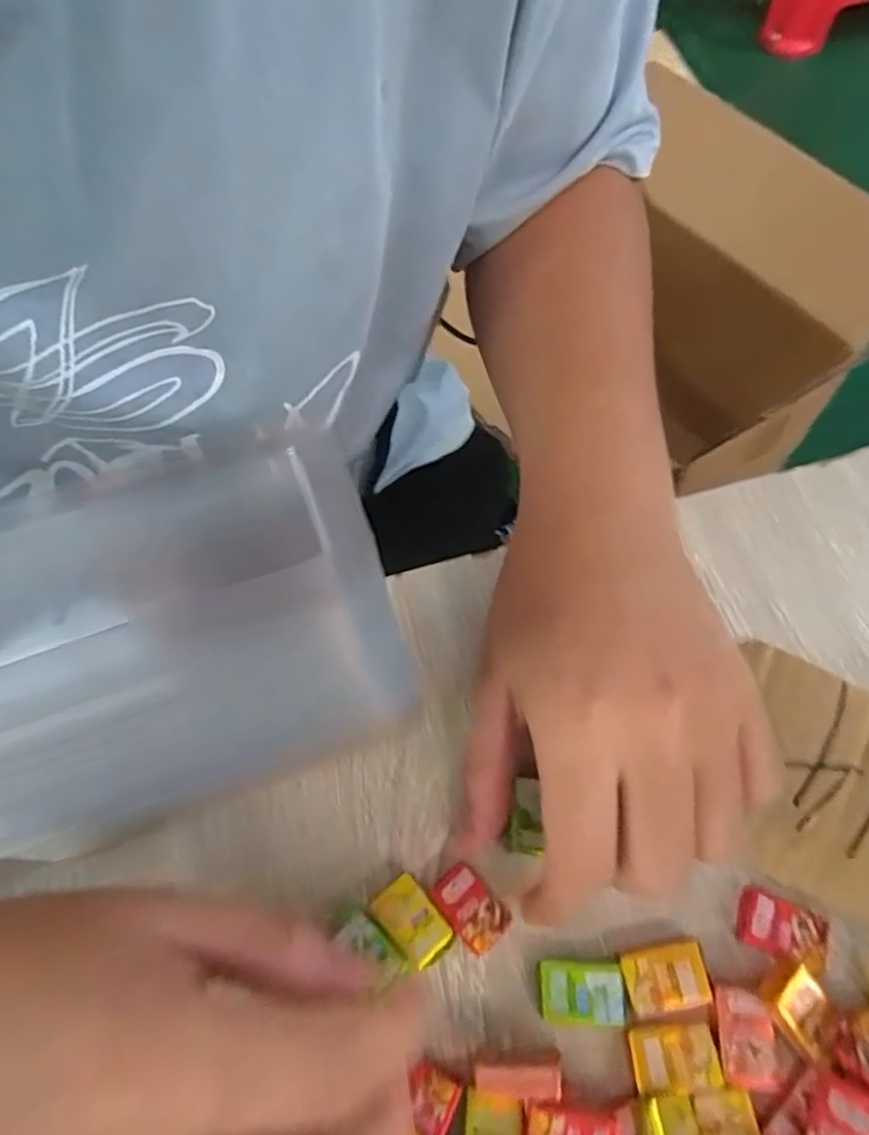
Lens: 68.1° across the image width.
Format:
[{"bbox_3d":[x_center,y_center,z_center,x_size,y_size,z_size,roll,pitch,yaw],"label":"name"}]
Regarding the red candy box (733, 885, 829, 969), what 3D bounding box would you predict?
[{"bbox_3d":[0.115,0.119,0.212,0.027,0.007,0.017,23,68,13],"label":"red candy box"}]

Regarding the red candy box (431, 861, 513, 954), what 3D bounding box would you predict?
[{"bbox_3d":[0.012,0.115,0.218,0.016,0.008,0.026,-41,70,-16],"label":"red candy box"}]

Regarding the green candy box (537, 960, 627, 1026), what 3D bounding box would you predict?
[{"bbox_3d":[0.047,0.136,0.207,0.026,0.009,0.017,0,65,2],"label":"green candy box"}]

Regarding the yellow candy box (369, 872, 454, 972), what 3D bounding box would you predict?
[{"bbox_3d":[-0.008,0.119,0.216,0.017,0.009,0.027,-38,69,-14],"label":"yellow candy box"}]

